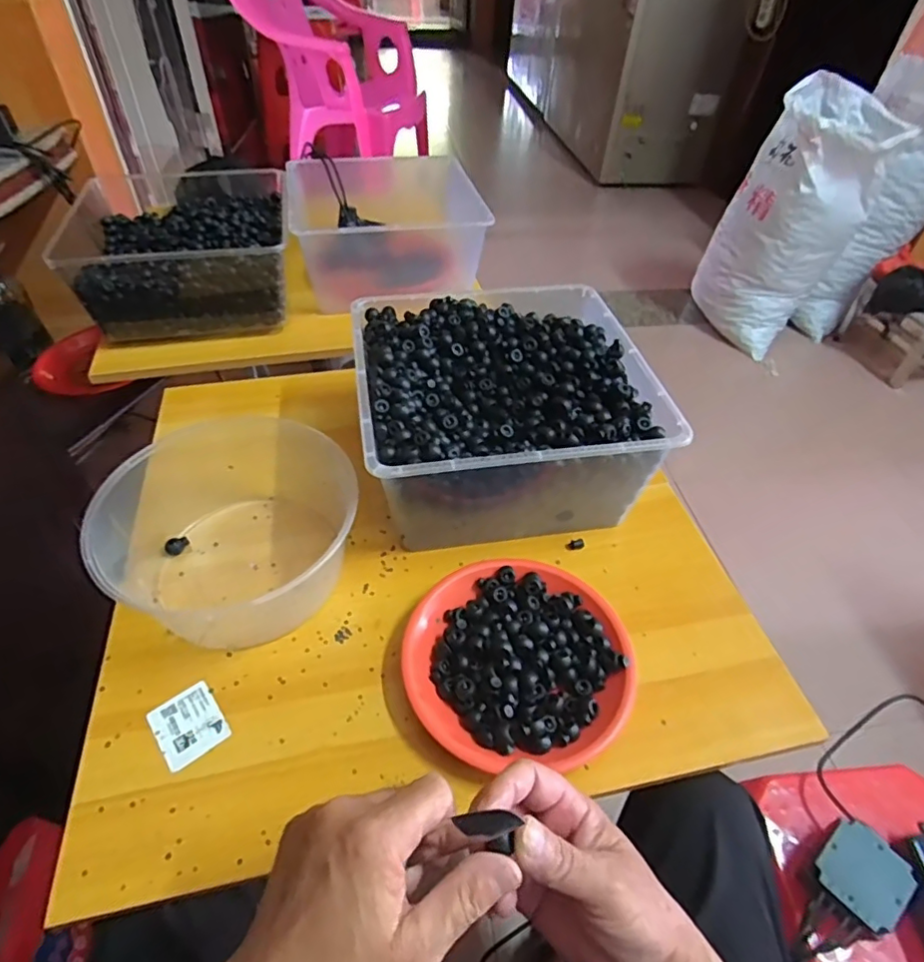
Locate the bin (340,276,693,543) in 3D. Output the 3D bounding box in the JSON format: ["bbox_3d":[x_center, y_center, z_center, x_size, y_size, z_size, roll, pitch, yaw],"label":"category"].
[{"bbox_3d":[0.040,-0.081,0.652,0.298,0.129,0.290,-6,47,-8],"label":"bin"}]

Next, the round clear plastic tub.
[{"bbox_3d":[-0.230,0.044,0.568,0.234,0.107,0.221,1,46,-2],"label":"round clear plastic tub"}]

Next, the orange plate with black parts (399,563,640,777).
[{"bbox_3d":[0.048,0.151,0.513,0.194,0.025,0.186,1,46,-2],"label":"orange plate with black parts"}]

